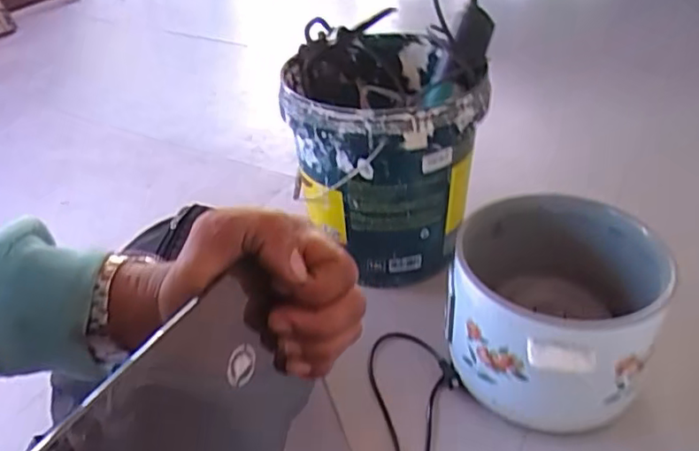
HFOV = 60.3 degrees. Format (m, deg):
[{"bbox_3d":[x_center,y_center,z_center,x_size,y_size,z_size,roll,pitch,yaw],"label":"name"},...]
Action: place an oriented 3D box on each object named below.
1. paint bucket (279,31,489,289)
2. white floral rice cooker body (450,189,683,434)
[{"bbox_3d":[0.047,-0.100,0.965,0.277,0.325,0.285,-10,37,-9],"label":"paint bucket"},{"bbox_3d":[0.245,0.118,0.760,0.239,0.195,0.244,16,41,25],"label":"white floral rice cooker body"}]

